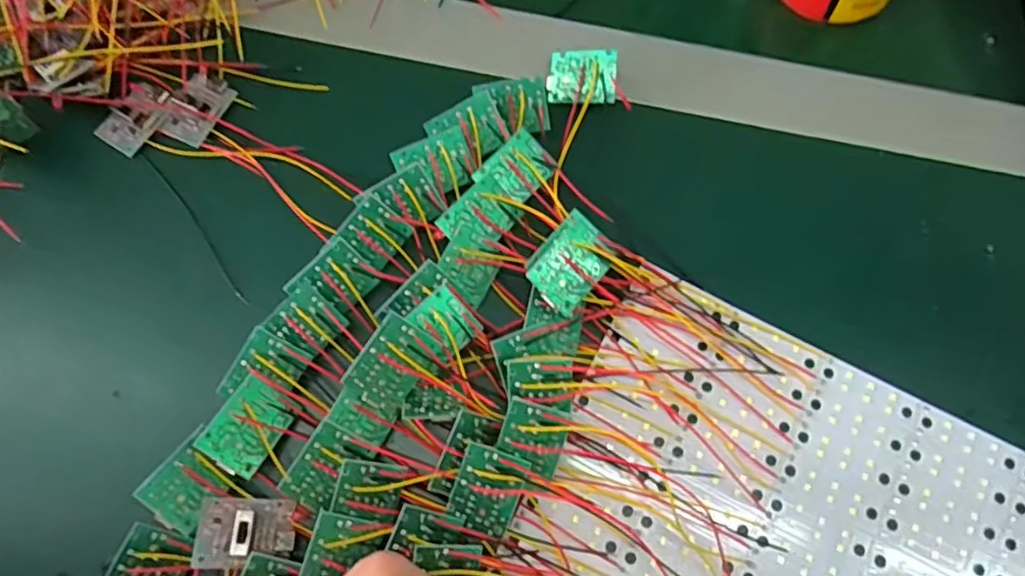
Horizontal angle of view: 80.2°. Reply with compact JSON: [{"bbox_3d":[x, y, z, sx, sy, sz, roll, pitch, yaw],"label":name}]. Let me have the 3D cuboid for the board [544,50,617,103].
[{"bbox_3d":[0.035,-0.105,0.303,0.036,0.005,0.026,10,93,27],"label":"board"}]

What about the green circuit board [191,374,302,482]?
[{"bbox_3d":[-0.108,0.057,0.251,0.026,0.004,0.036,38,61,-15],"label":"green circuit board"}]

